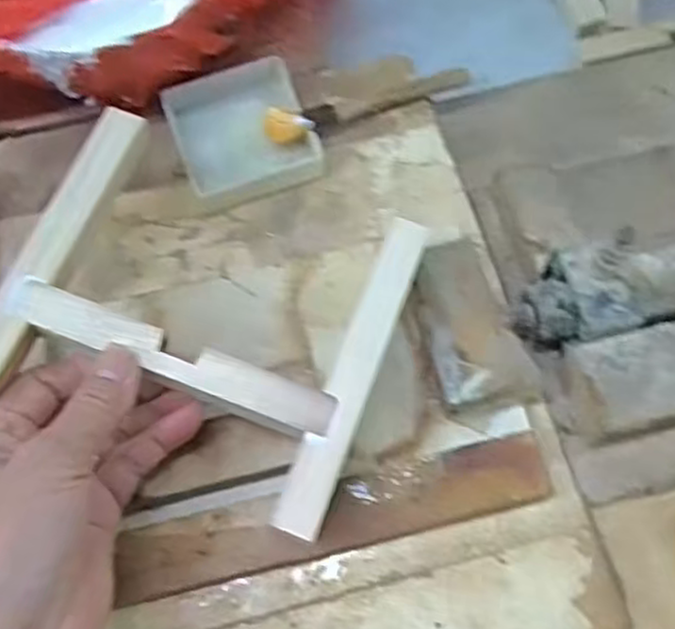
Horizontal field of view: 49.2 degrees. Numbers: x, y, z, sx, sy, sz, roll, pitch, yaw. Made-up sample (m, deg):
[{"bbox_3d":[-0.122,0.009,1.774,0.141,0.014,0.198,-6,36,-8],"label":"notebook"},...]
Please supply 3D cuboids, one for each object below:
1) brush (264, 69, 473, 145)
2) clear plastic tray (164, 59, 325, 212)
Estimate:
[{"bbox_3d":[0.020,-0.121,0.414,0.124,0.025,0.019,-24,69,-8],"label":"brush"},{"bbox_3d":[-0.054,-0.102,0.410,0.072,0.022,0.072,-19,69,-7],"label":"clear plastic tray"}]

